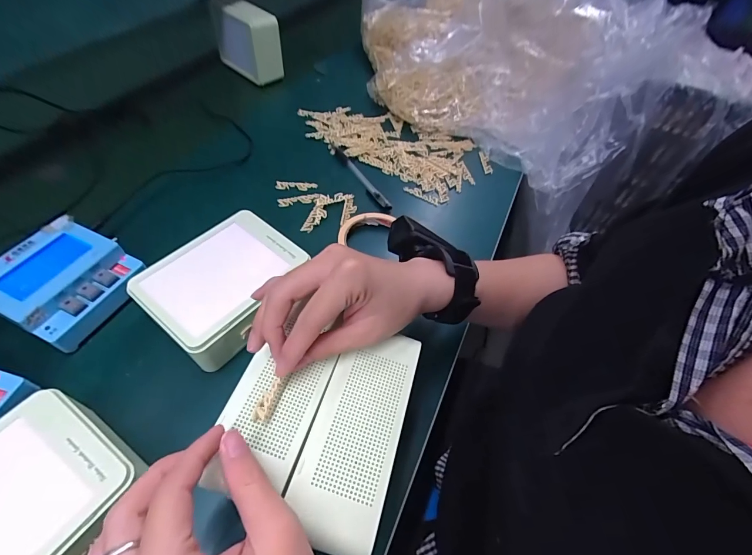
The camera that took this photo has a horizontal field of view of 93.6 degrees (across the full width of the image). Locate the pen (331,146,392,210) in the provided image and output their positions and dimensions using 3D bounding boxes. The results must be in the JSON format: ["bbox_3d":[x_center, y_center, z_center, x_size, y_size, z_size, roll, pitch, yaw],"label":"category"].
[{"bbox_3d":[-0.025,-0.152,0.516,0.012,0.011,0.160,-24,61,-23],"label":"pen"}]

